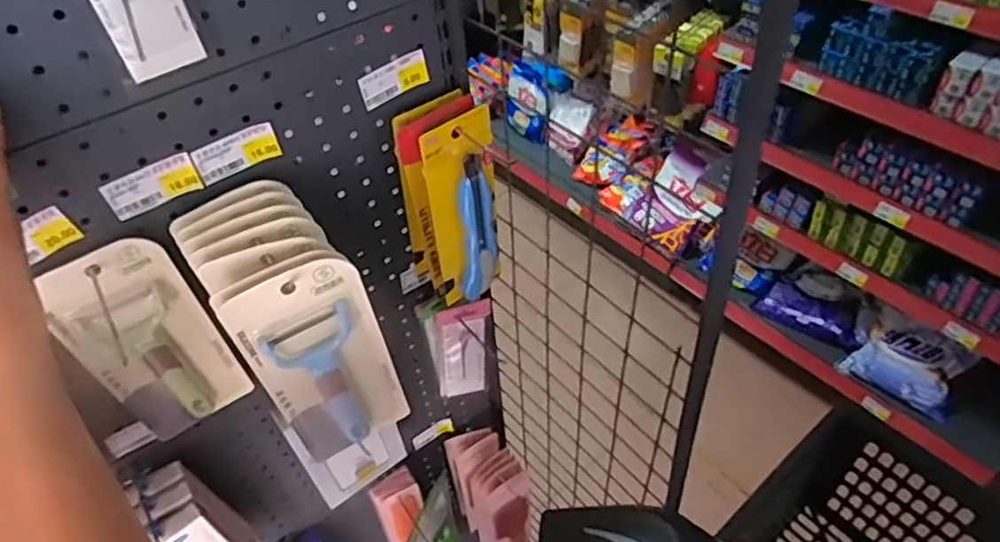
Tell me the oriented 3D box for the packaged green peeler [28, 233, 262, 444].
[{"bbox_3d":[-0.271,0.064,0.507,0.089,0.200,0.021,-29,50,-20],"label":"packaged green peeler"}]

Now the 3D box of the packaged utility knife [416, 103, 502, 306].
[{"bbox_3d":[-0.027,-0.053,0.577,0.070,0.182,0.024,-38,53,-27],"label":"packaged utility knife"}]

